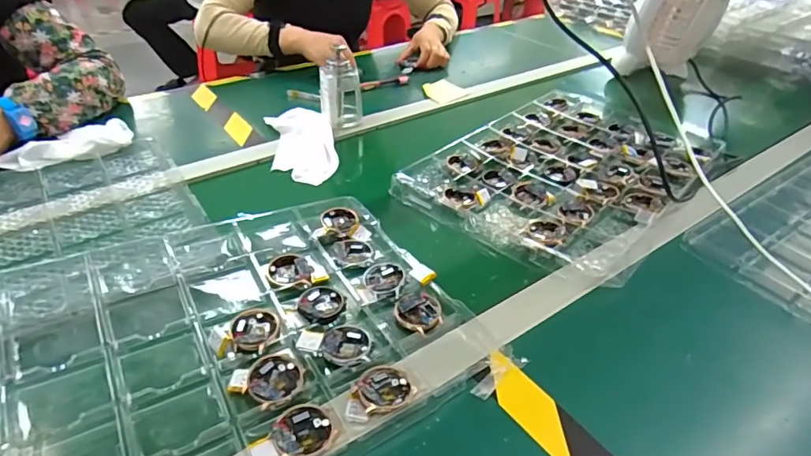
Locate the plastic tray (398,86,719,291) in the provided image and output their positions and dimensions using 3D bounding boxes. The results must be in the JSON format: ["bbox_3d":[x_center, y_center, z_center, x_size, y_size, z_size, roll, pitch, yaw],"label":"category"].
[{"bbox_3d":[0.234,-0.088,0.717,0.305,0.025,0.440,30,46,32],"label":"plastic tray"}]

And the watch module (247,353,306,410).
[{"bbox_3d":[-0.107,0.124,0.414,0.045,0.005,0.047,-21,43,-26],"label":"watch module"}]

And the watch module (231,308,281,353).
[{"bbox_3d":[-0.136,0.091,0.457,0.041,0.005,0.049,-3,38,-5],"label":"watch module"}]

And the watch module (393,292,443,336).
[{"bbox_3d":[0.012,0.082,0.485,0.045,0.007,0.048,-8,38,-13],"label":"watch module"}]

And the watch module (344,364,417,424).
[{"bbox_3d":[-0.023,0.131,0.404,0.059,0.013,0.042,-17,41,-22],"label":"watch module"}]

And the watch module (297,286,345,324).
[{"bbox_3d":[-0.082,0.077,0.488,0.043,0.013,0.051,-11,39,-16],"label":"watch module"}]

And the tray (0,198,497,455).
[{"bbox_3d":[-0.200,0.077,0.455,0.438,0.030,0.354,-21,43,-26],"label":"tray"}]

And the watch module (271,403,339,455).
[{"bbox_3d":[-0.076,0.152,0.378,0.046,0.010,0.042,-14,40,-19],"label":"watch module"}]

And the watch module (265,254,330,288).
[{"bbox_3d":[-0.115,0.044,0.518,0.049,0.006,0.052,-28,46,-33],"label":"watch module"}]

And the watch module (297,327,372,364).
[{"bbox_3d":[-0.062,0.101,0.445,0.062,0.015,0.041,2,37,0],"label":"watch module"}]

